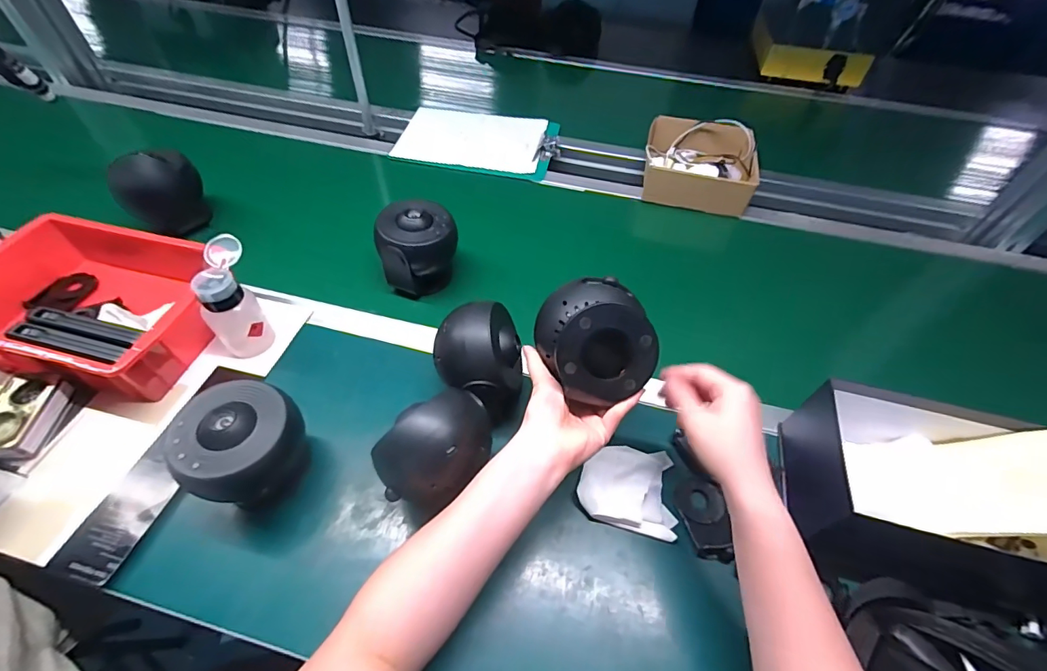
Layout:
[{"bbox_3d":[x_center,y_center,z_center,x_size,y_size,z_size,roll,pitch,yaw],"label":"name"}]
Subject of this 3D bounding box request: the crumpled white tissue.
[{"bbox_3d":[0.120,0.170,0.519,0.106,0.020,0.098,12,52,7],"label":"crumpled white tissue"}]

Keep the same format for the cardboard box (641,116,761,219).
[{"bbox_3d":[0.341,-0.340,0.892,0.200,0.089,0.187,11,52,7],"label":"cardboard box"}]

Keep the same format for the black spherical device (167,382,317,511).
[{"bbox_3d":[-0.288,0.121,0.474,0.099,0.117,0.108,1,51,-1],"label":"black spherical device"}]

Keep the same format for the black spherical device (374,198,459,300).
[{"bbox_3d":[-0.156,-0.129,0.684,0.112,0.122,0.092,-8,52,-9],"label":"black spherical device"}]

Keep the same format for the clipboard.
[{"bbox_3d":[-0.090,-0.433,0.994,0.329,0.026,0.233,8,52,3],"label":"clipboard"}]

